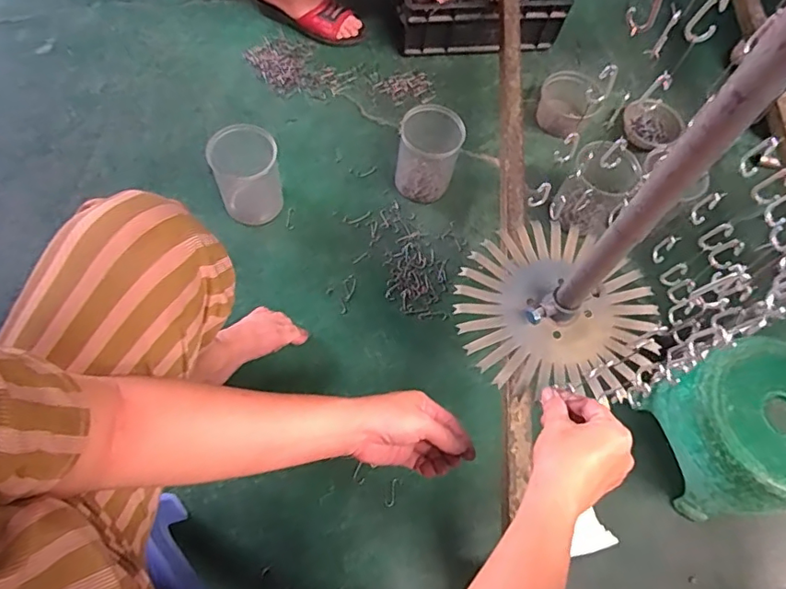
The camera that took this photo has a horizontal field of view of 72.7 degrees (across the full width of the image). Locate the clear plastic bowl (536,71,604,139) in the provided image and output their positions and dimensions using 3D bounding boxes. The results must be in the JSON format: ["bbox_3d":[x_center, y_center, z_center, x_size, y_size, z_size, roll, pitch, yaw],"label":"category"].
[{"bbox_3d":[0.338,-0.369,1.033,0.113,0.062,0.115,2,66,-4],"label":"clear plastic bowl"}]

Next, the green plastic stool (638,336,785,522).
[{"bbox_3d":[0.487,0.181,0.741,0.212,0.157,0.205,2,66,-4],"label":"green plastic stool"}]

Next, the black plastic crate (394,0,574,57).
[{"bbox_3d":[0.175,-0.649,1.126,0.346,0.095,0.275,-1,66,-5],"label":"black plastic crate"}]

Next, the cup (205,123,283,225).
[{"bbox_3d":[-0.234,-0.192,0.865,0.103,0.126,0.099,2,66,-4],"label":"cup"}]

